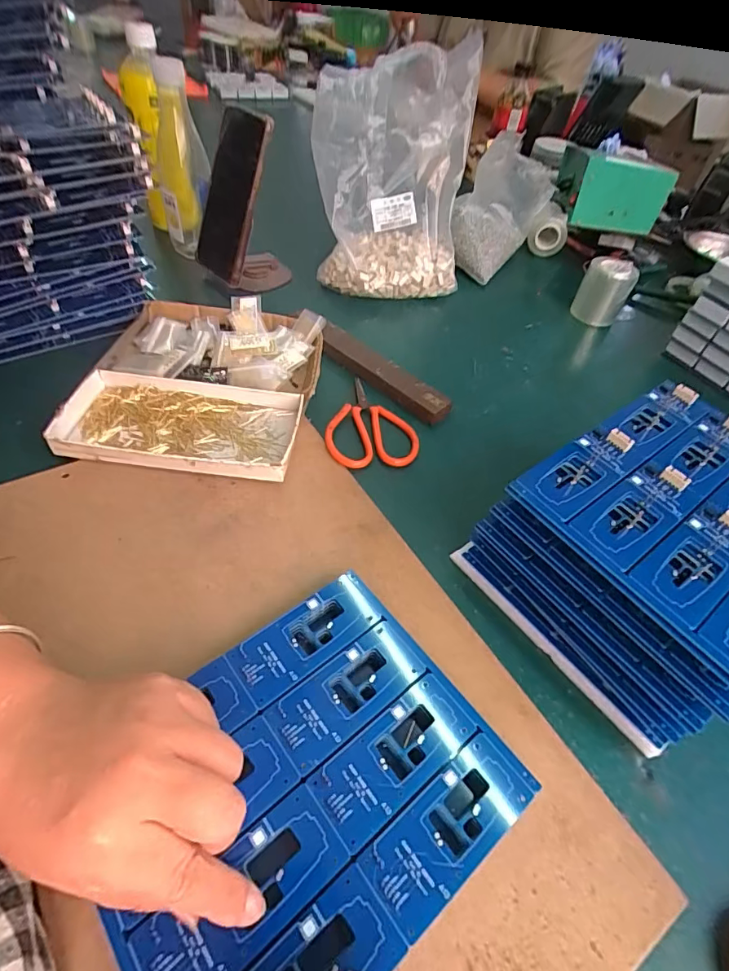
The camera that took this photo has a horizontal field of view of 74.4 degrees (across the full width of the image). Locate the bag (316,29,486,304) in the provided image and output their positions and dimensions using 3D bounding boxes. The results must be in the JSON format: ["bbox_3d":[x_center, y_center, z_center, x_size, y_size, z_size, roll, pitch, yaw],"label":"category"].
[{"bbox_3d":[0.028,-0.363,0.566,0.171,0.228,0.132,1,50,-5],"label":"bag"}]

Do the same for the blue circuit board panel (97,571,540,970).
[{"bbox_3d":[-0.032,0.151,0.246,0.186,0.006,0.158,-30,60,-27],"label":"blue circuit board panel"}]

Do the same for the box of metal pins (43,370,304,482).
[{"bbox_3d":[-0.153,-0.054,0.409,0.189,0.022,0.099,6,50,-1],"label":"box of metal pins"}]

